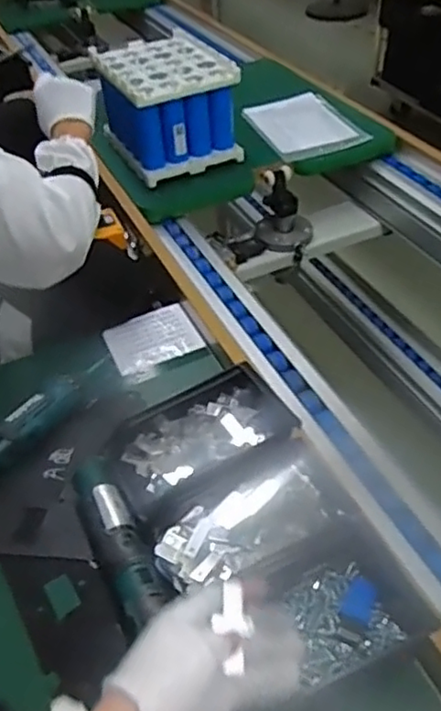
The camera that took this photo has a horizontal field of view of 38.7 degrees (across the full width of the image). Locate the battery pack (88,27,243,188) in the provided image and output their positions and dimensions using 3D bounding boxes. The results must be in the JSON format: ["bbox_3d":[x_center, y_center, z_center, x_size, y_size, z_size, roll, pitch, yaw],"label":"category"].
[{"bbox_3d":[-0.091,-0.418,1.058,0.177,0.152,0.211,-21,46,-16],"label":"battery pack"}]

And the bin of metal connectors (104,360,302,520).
[{"bbox_3d":[-0.018,0.094,0.649,0.181,0.066,0.109,-23,46,-17],"label":"bin of metal connectors"}]

